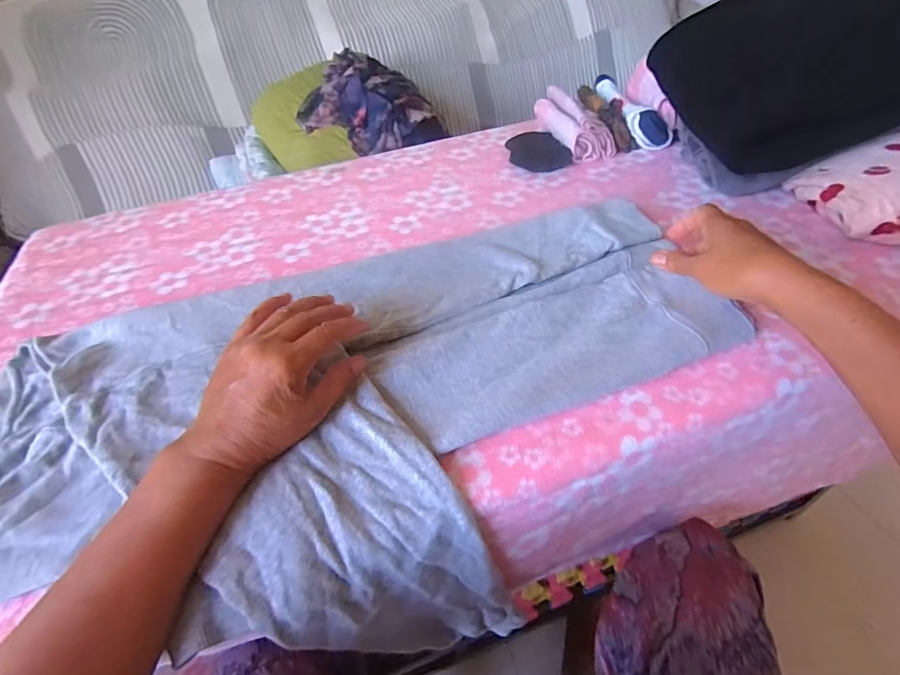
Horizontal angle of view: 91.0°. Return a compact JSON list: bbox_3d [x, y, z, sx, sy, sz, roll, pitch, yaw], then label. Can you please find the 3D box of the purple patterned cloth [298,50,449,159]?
[{"bbox_3d":[-0.187,-0.495,0.932,0.235,0.105,0.323,-35,52,-25],"label":"purple patterned cloth"}]

